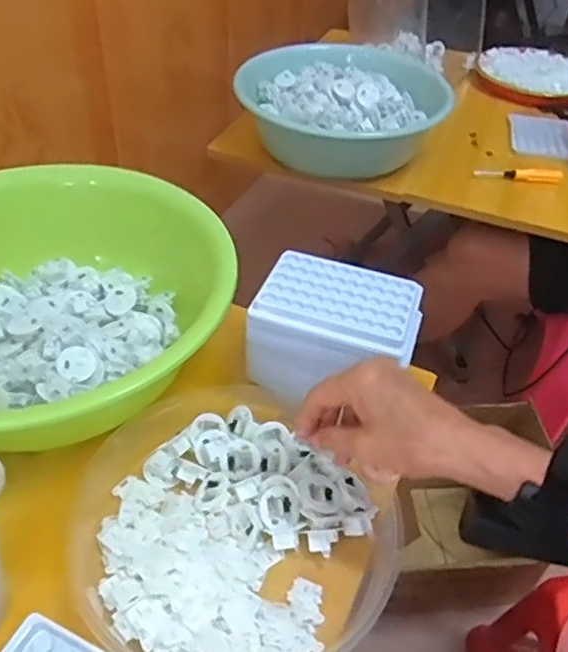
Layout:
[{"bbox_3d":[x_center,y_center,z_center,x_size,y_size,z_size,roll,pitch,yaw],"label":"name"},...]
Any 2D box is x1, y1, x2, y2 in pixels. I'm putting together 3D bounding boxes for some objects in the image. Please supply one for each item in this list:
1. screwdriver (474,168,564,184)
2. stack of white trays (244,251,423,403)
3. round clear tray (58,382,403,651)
[{"bbox_3d":[0.334,-0.215,0.878,0.127,0.016,0.028,5,44,1],"label":"screwdriver"},{"bbox_3d":[0.047,0.010,0.543,0.133,0.097,0.096,18,46,15],"label":"stack of white trays"},{"bbox_3d":[-0.047,0.146,0.467,0.214,0.031,0.246,-29,52,-29],"label":"round clear tray"}]

